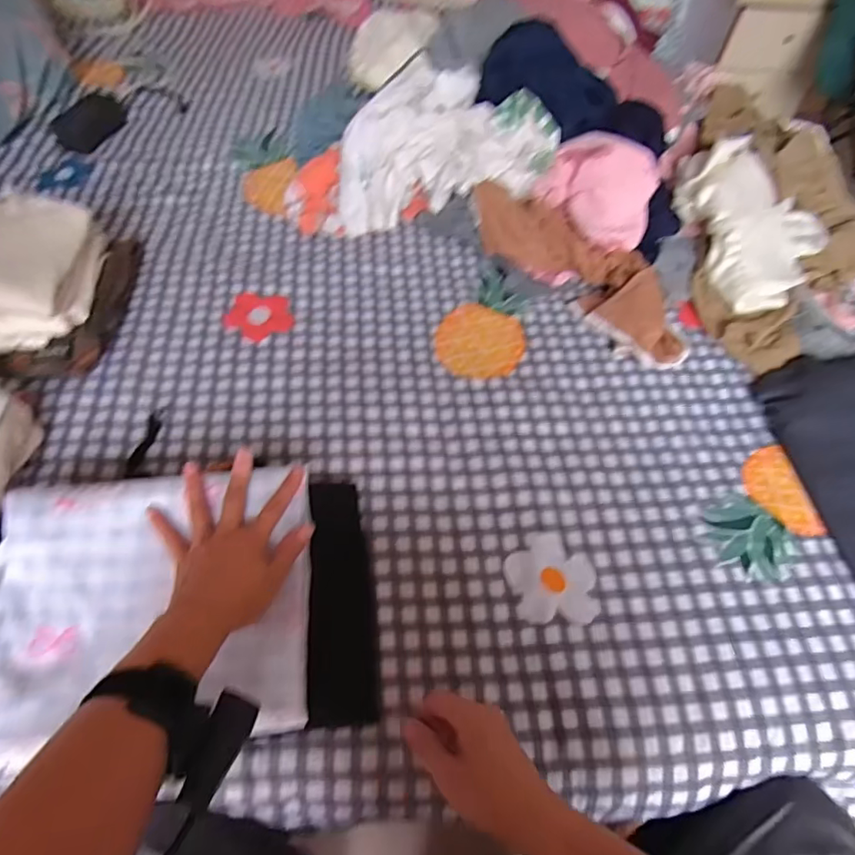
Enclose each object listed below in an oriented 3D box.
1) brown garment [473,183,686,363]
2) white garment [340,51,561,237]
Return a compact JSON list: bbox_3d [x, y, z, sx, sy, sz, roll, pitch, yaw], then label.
[{"bbox_3d":[0.211,-0.226,0.742,0.356,0.071,0.094,39,64,20],"label":"brown garment"},{"bbox_3d":[0.011,-0.406,0.786,0.299,0.168,0.171,-19,60,-14],"label":"white garment"}]

